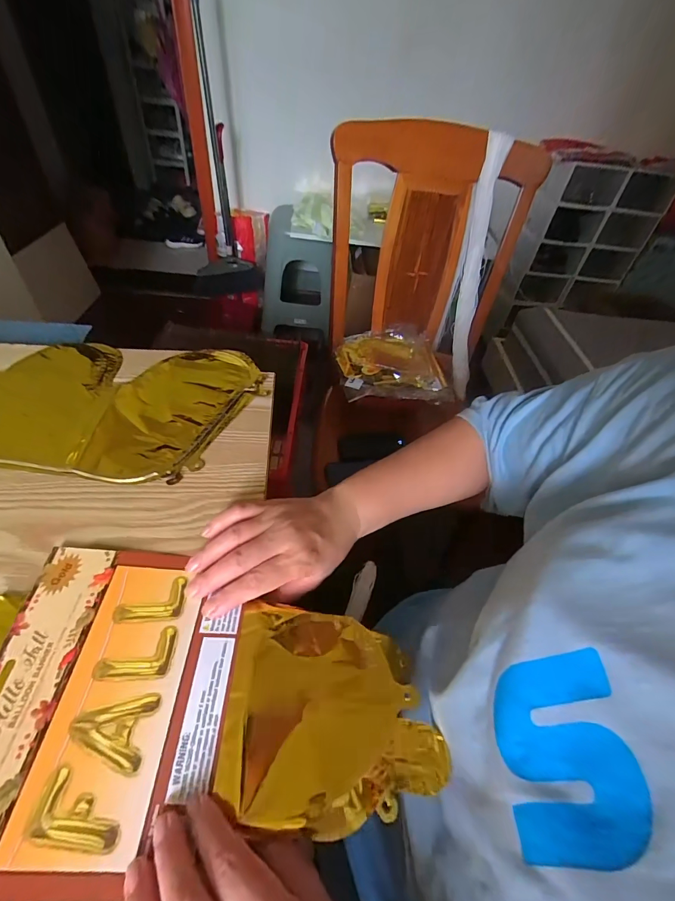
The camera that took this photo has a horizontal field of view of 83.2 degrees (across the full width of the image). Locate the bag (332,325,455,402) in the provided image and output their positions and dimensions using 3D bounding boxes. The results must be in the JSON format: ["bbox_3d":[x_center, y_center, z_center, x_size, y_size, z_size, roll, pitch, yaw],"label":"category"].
[{"bbox_3d":[0.134,-0.221,0.948,0.271,0.042,0.249,-2,49,-10],"label":"bag"}]

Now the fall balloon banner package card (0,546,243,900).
[{"bbox_3d":[-0.157,0.160,0.258,0.162,0.004,0.189,4,48,-3],"label":"fall balloon banner package card"}]

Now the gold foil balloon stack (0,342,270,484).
[{"bbox_3d":[-0.316,-0.062,0.429,0.426,0.012,0.209,4,48,-3],"label":"gold foil balloon stack"}]

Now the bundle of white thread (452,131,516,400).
[{"bbox_3d":[0.340,-0.423,0.948,0.072,0.575,0.049,1,20,-6],"label":"bundle of white thread"}]

